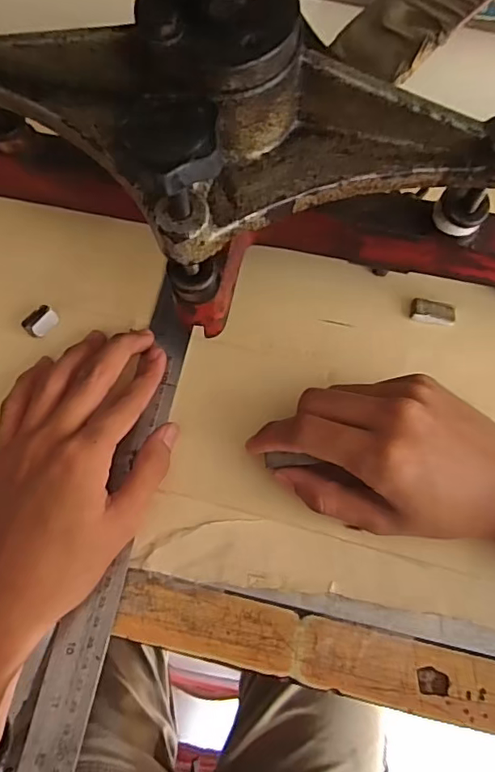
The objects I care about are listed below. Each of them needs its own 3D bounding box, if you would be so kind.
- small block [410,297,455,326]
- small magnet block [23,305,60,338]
[{"bbox_3d":[0.115,-0.045,0.321,0.027,0.004,0.016,15,73,5],"label":"small block"},{"bbox_3d":[-0.126,-0.039,0.316,0.010,0.010,0.020,38,76,11],"label":"small magnet block"}]

